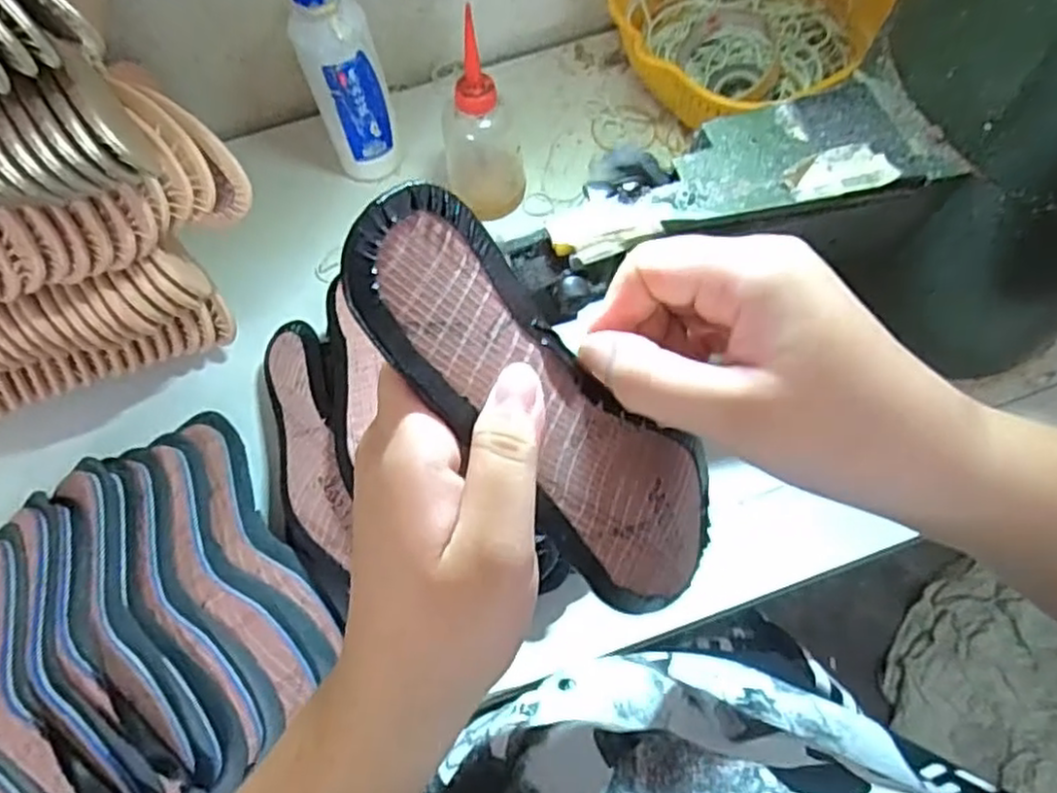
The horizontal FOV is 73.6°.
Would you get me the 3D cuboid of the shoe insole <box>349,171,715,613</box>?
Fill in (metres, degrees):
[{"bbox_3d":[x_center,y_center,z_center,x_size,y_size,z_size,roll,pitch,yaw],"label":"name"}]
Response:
[{"bbox_3d":[0.014,0.016,0.258,0.062,0.212,0.029,-52,32,-16],"label":"shoe insole"}]

